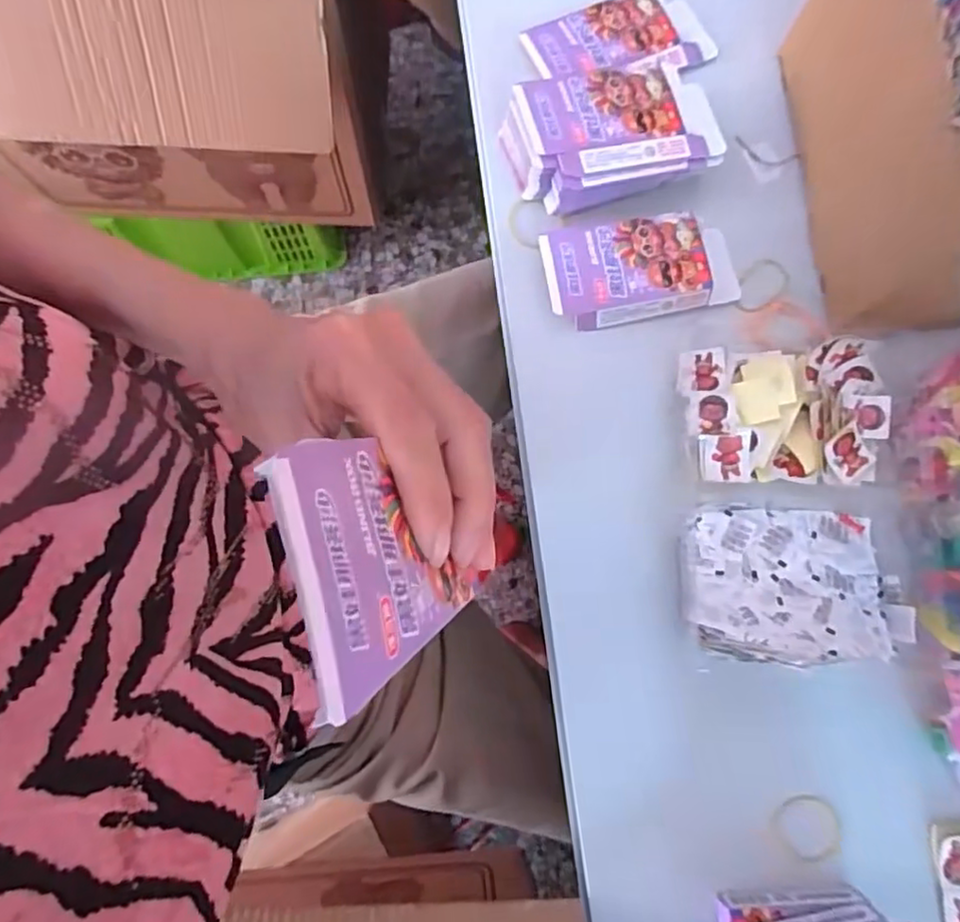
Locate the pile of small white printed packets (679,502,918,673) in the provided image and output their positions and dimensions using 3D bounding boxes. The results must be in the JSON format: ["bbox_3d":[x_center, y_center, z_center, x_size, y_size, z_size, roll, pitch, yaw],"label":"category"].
[{"bbox_3d":[0.213,0.081,0.428,0.144,0.041,0.104,3,78,0],"label":"pile of small white printed packets"}]

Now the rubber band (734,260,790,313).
[{"bbox_3d":[0.219,-0.136,0.495,0.052,0.004,0.034,-42,82,-8],"label":"rubber band"}]

